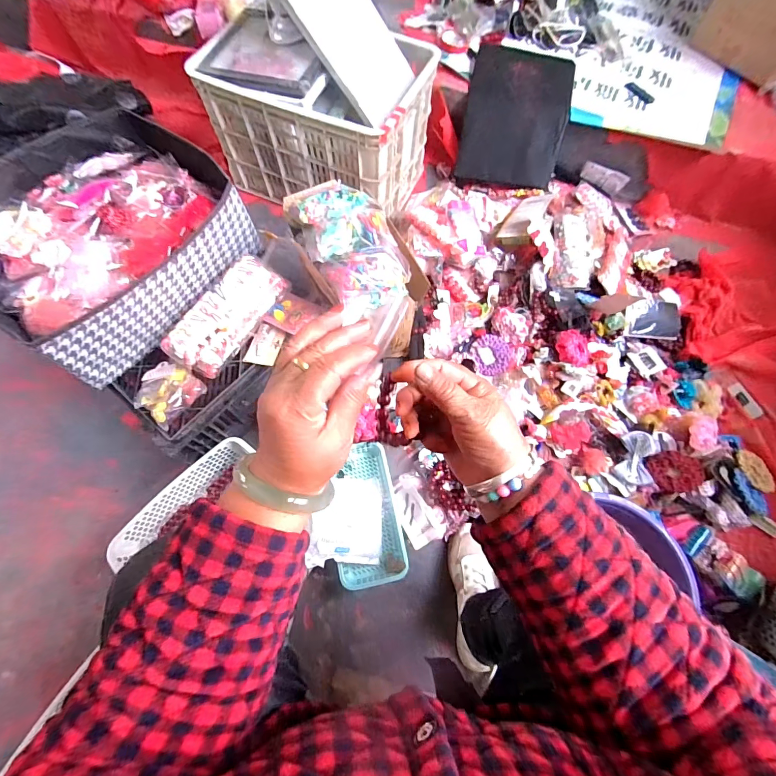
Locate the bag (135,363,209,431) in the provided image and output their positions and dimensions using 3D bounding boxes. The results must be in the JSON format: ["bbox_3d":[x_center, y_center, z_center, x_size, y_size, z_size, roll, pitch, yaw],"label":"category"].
[{"bbox_3d":[-0.381,0.004,0.630,0.105,0.032,0.094,32,71,10],"label":"bag"}]

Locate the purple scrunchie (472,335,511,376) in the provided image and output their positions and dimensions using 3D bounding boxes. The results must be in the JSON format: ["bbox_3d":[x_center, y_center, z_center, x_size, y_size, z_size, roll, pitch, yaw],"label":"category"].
[{"bbox_3d":[0.246,-0.083,0.893,0.084,0.028,0.099,9,68,1],"label":"purple scrunchie"}]

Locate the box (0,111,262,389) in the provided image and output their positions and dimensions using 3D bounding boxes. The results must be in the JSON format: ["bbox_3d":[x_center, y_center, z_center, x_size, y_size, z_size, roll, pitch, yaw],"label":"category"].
[{"bbox_3d":[-0.491,-0.269,0.637,0.368,0.165,0.391,38,72,12],"label":"box"}]

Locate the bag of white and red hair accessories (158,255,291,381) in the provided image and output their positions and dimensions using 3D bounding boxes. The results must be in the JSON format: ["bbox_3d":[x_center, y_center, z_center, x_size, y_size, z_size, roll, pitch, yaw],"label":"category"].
[{"bbox_3d":[-0.284,-0.130,0.664,0.098,0.060,0.233,29,70,9],"label":"bag of white and red hair accessories"}]

